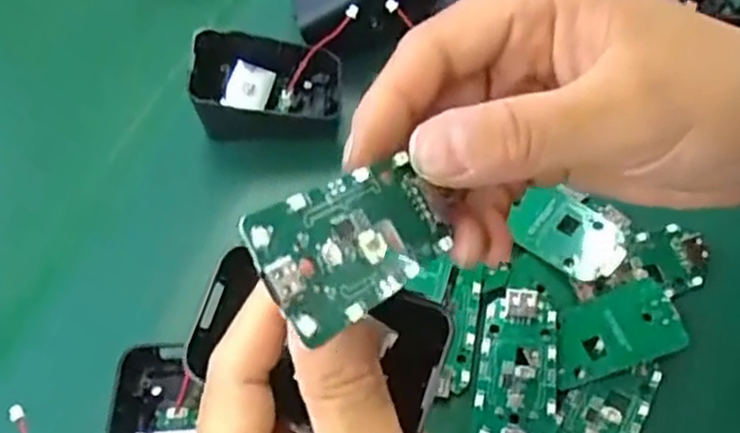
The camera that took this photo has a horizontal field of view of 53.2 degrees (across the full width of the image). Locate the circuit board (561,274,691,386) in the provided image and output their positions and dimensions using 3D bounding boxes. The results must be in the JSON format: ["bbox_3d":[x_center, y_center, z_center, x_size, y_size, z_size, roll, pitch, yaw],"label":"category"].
[{"bbox_3d":[0.099,0.047,0.304,0.054,0.004,0.031,-19,65,-2],"label":"circuit board"}]

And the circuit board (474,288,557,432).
[{"bbox_3d":[0.060,0.060,0.298,0.030,0.006,0.063,8,60,7],"label":"circuit board"}]

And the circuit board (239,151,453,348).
[{"bbox_3d":[-0.002,0.005,0.175,0.056,0.004,0.030,-27,90,-43],"label":"circuit board"}]

